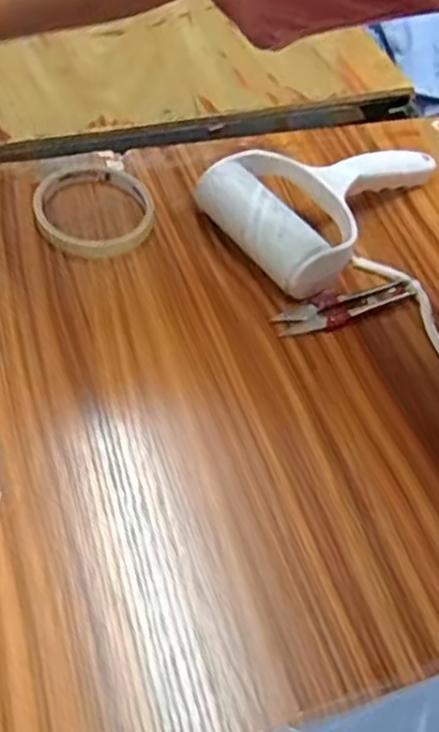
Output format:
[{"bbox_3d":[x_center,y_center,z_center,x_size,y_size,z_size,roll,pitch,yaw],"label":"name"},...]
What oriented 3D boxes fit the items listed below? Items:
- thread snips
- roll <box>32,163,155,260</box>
[{"bbox_3d":[0.082,-0.042,0.493,0.099,0.004,0.025,-19,56,-20],"label":"thread snips"},{"bbox_3d":[-0.089,-0.114,0.527,0.081,0.017,0.094,-8,53,-12],"label":"roll"}]

